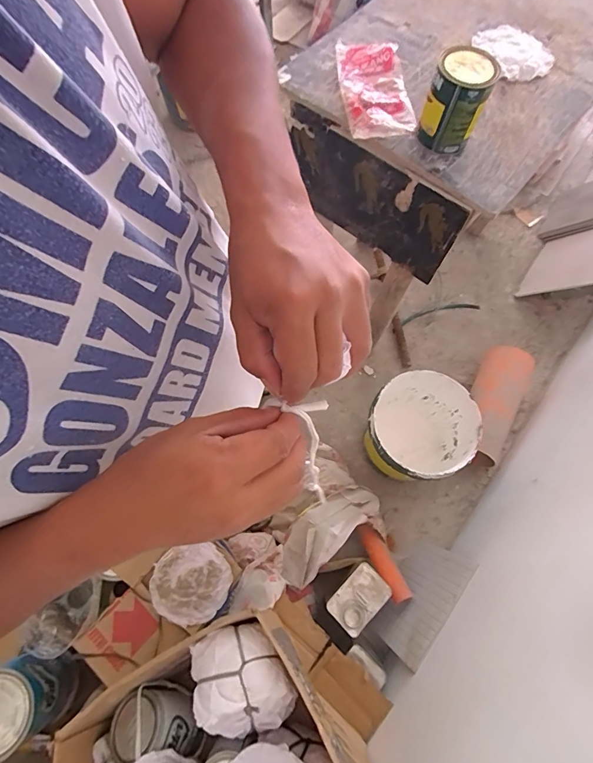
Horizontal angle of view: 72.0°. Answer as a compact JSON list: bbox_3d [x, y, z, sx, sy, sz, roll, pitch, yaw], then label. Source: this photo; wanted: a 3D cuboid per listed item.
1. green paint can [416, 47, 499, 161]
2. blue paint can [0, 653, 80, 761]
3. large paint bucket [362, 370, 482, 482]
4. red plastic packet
[{"bbox_3d":[0.285,-0.504,0.735,0.097,0.122,0.112,17,71,5],"label":"green paint can"},{"bbox_3d":[-0.626,0.717,0.911,0.168,0.186,0.153,0,70,-1],"label":"blue paint can"},{"bbox_3d":[0.366,0.170,1.298,0.294,0.326,0.298,0,70,-1],"label":"large paint bucket"},{"bbox_3d":[0.159,-0.600,0.831,0.127,0.021,0.268,-5,70,-3],"label":"red plastic packet"}]

